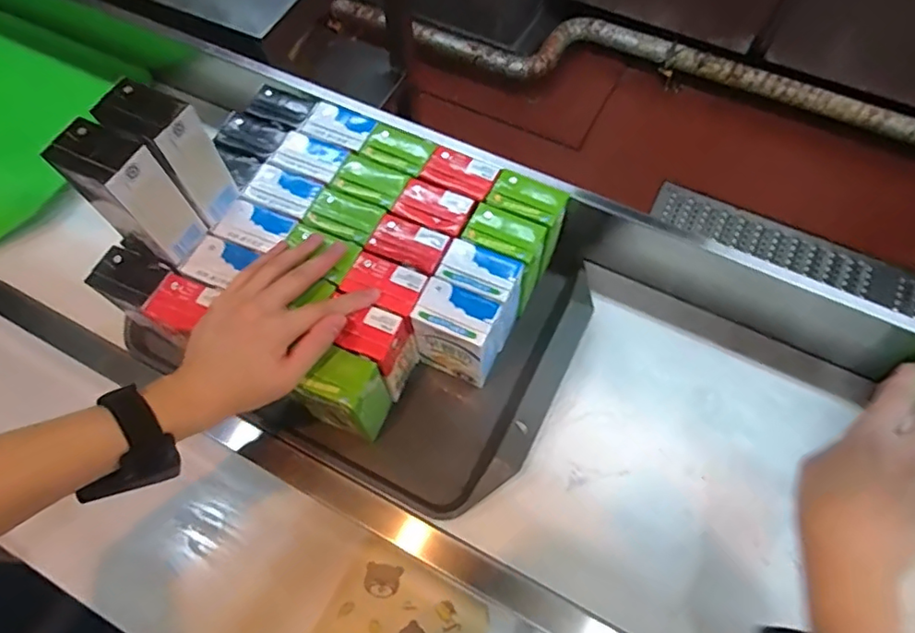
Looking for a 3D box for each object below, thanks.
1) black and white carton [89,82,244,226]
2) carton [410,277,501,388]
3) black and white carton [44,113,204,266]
[{"bbox_3d":[-0.227,-0.129,0.458,0.060,0.106,0.049,30,69,15],"label":"black and white carton"},{"bbox_3d":[0.001,0.016,0.502,0.067,0.097,0.046,23,68,12],"label":"carton"},{"bbox_3d":[-0.252,-0.092,0.443,0.064,0.108,0.047,28,69,14],"label":"black and white carton"}]

